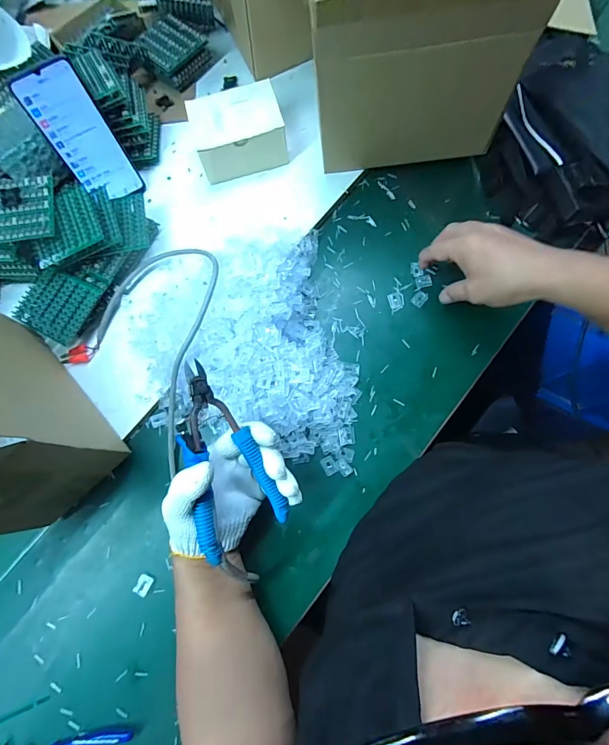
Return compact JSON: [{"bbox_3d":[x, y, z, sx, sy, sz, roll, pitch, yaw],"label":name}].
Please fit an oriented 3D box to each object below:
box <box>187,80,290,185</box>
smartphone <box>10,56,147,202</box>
[{"bbox_3d":[-0.092,-0.331,0.541,0.120,0.067,0.095,-19,78,-4],"label":"box"},{"bbox_3d":[-0.284,-0.299,0.502,0.072,0.159,0.007,-30,52,-5],"label":"smartphone"}]

